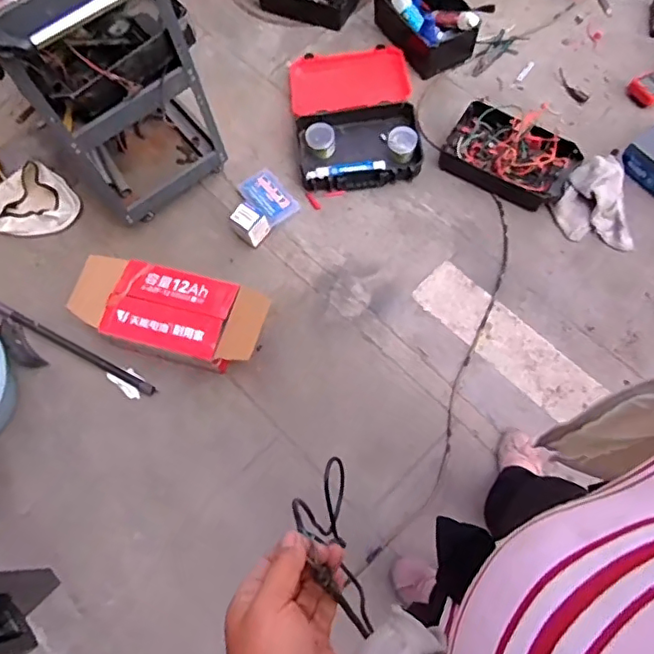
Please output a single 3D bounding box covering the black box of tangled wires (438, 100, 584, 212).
[{"bbox_3d":[0.507,-0.484,1.542,0.346,0.091,0.244,30,73,14],"label":"black box of tangled wires"}]

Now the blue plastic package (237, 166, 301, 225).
[{"bbox_3d":[-0.166,-0.372,1.586,0.107,0.022,0.163,-38,71,-11],"label":"blue plastic package"}]

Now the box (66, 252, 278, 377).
[{"bbox_3d":[-0.385,-0.032,1.415,0.466,0.148,0.211,13,69,9],"label":"box"}]

